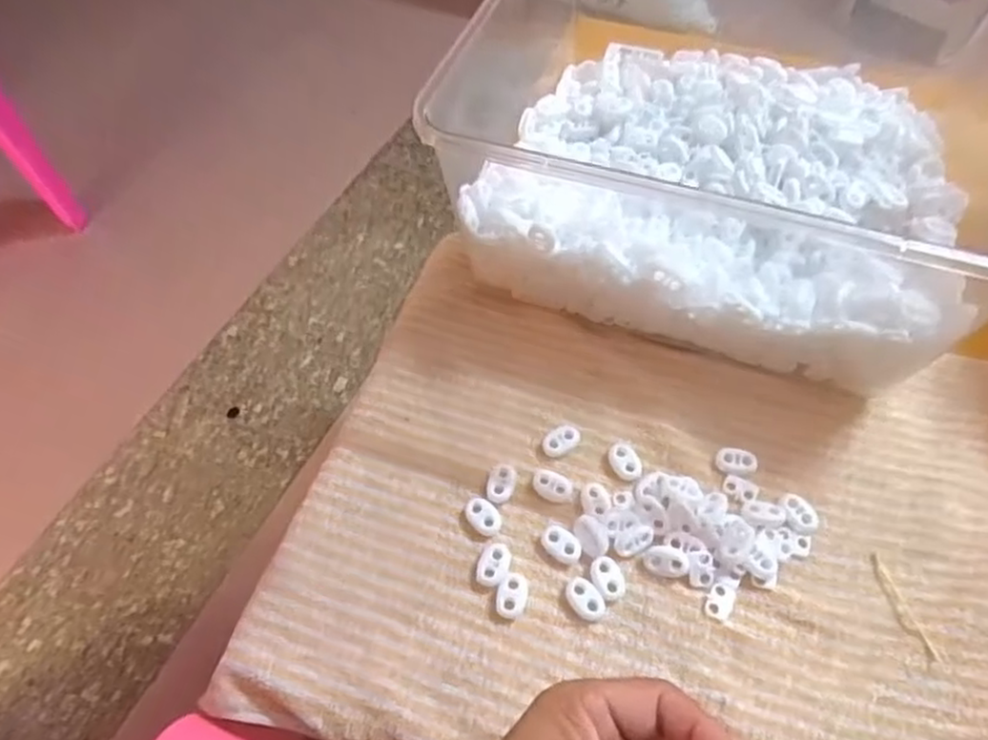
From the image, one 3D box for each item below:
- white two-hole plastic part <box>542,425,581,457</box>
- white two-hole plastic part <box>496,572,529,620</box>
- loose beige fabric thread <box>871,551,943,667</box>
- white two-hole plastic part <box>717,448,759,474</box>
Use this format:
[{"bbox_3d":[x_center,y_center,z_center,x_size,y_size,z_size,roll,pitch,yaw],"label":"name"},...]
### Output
[{"bbox_3d":[0.038,0.041,0.396,0.022,0.007,0.013,-25,60,-14],"label":"white two-hole plastic part"},{"bbox_3d":[0.009,0.114,0.351,0.015,0.006,0.022,10,58,8],"label":"white two-hole plastic part"},{"bbox_3d":[0.205,0.119,0.348,0.010,0.004,0.055,-15,58,-8],"label":"loose beige fabric thread"},{"bbox_3d":[0.136,0.050,0.388,0.022,0.005,0.015,8,58,7],"label":"white two-hole plastic part"}]

